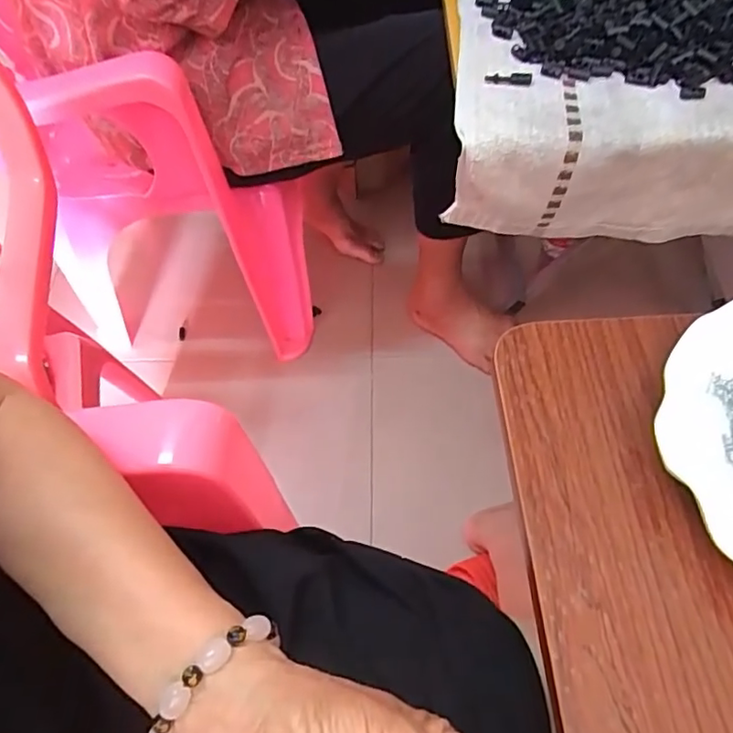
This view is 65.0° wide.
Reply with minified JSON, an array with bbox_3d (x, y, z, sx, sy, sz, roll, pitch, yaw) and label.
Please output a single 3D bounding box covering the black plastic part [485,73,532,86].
[{"bbox_3d":[0.127,-0.257,0.517,0.041,0.006,0.013,0,59,4],"label":"black plastic part"}]

